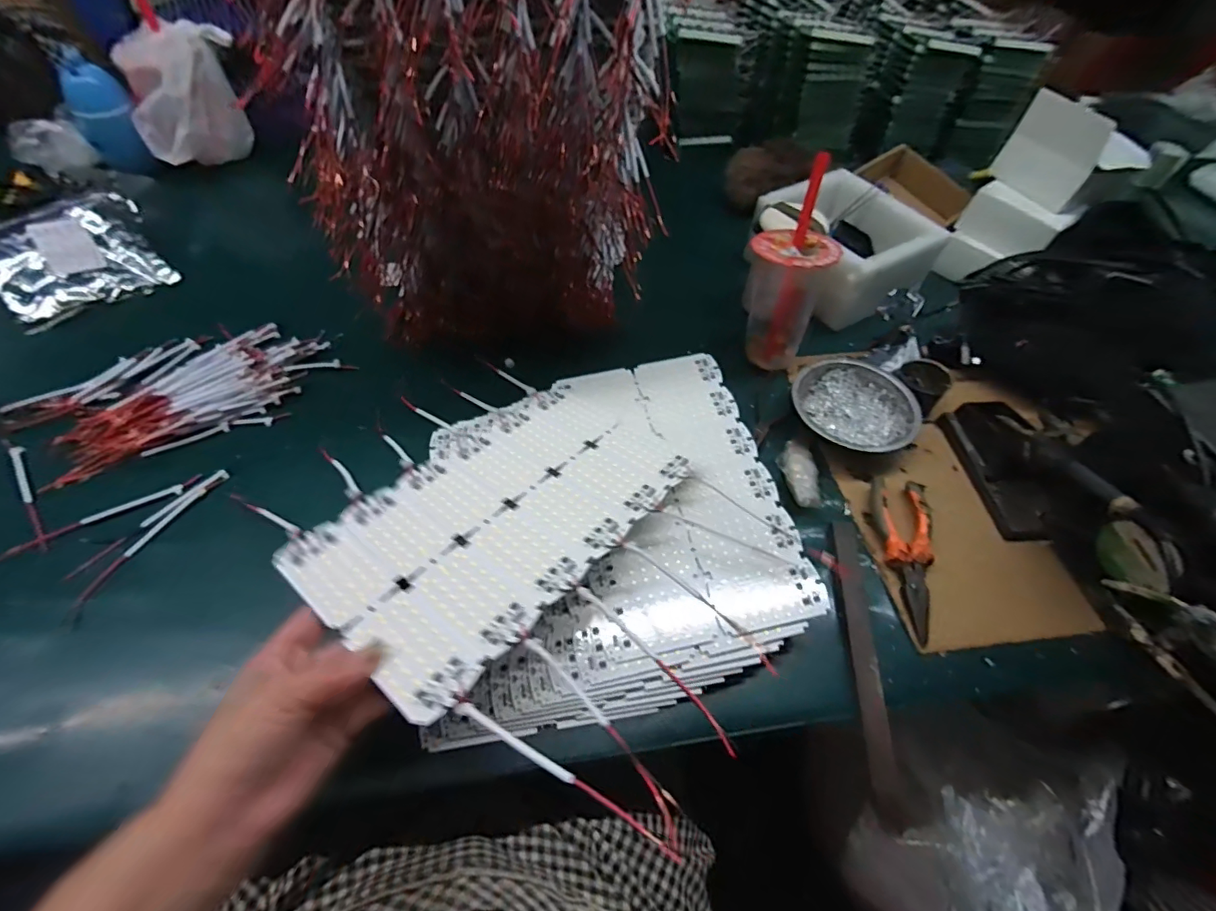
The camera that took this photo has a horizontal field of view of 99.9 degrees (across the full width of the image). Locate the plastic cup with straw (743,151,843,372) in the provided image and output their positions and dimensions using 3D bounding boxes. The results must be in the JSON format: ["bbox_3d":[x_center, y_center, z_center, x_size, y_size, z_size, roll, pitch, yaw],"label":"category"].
[{"bbox_3d":[0.198,-0.200,0.564,0.082,0.191,0.092,22,56,11],"label":"plastic cup with straw"}]

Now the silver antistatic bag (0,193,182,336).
[{"bbox_3d":[-0.638,-0.238,0.613,0.162,0.014,0.133,-41,94,-30],"label":"silver antistatic bag"}]

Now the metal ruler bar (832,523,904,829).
[{"bbox_3d":[0.212,0.158,0.420,0.026,0.008,0.233,8,54,1],"label":"metal ruler bar"}]

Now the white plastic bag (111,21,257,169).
[{"bbox_3d":[-0.602,-0.511,0.736,0.140,0.152,0.096,-19,58,-18],"label":"white plastic bag"}]

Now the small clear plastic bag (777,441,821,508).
[{"bbox_3d":[0.192,0.016,0.512,0.040,0.015,0.076,6,54,0],"label":"small clear plastic bag"}]

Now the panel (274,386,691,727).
[{"bbox_3d":[-0.082,0.040,0.416,0.183,0.006,0.290,30,49,27],"label":"panel"}]

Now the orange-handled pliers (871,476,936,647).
[{"bbox_3d":[0.272,0.087,0.469,0.053,0.024,0.154,14,54,5],"label":"orange-handled pliers"}]

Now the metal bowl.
[{"bbox_3d":[0.268,-0.054,0.562,0.123,0.040,0.123,2,54,-3],"label":"metal bowl"}]

